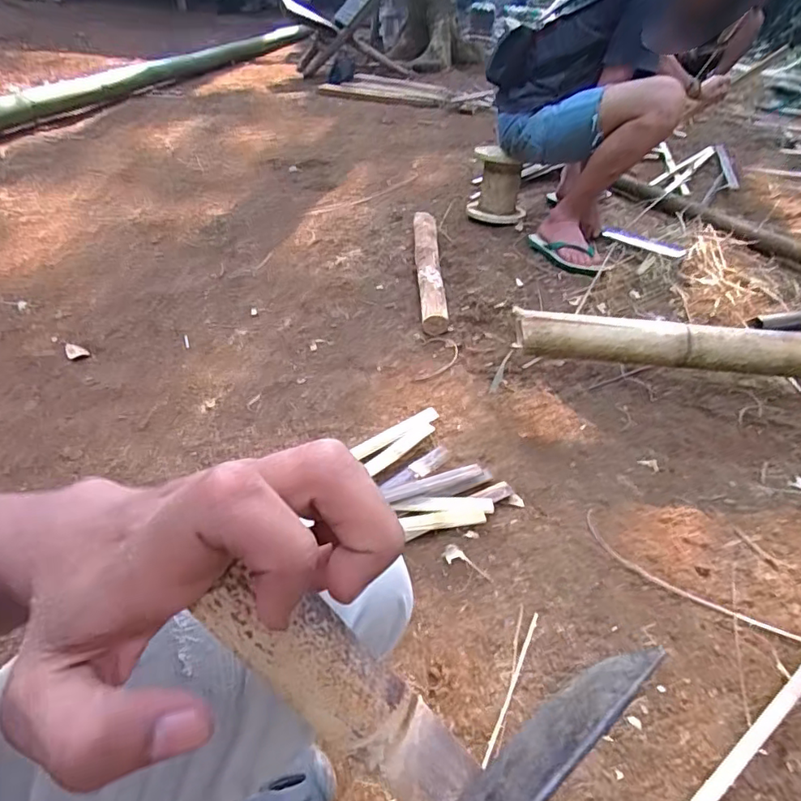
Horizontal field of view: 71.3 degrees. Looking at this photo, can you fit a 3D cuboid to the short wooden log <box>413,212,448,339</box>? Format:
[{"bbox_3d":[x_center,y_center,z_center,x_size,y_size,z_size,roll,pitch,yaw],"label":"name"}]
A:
[{"bbox_3d":[0.076,-0.368,1.528,0.074,0.075,0.563,3,39,-3],"label":"short wooden log"}]

